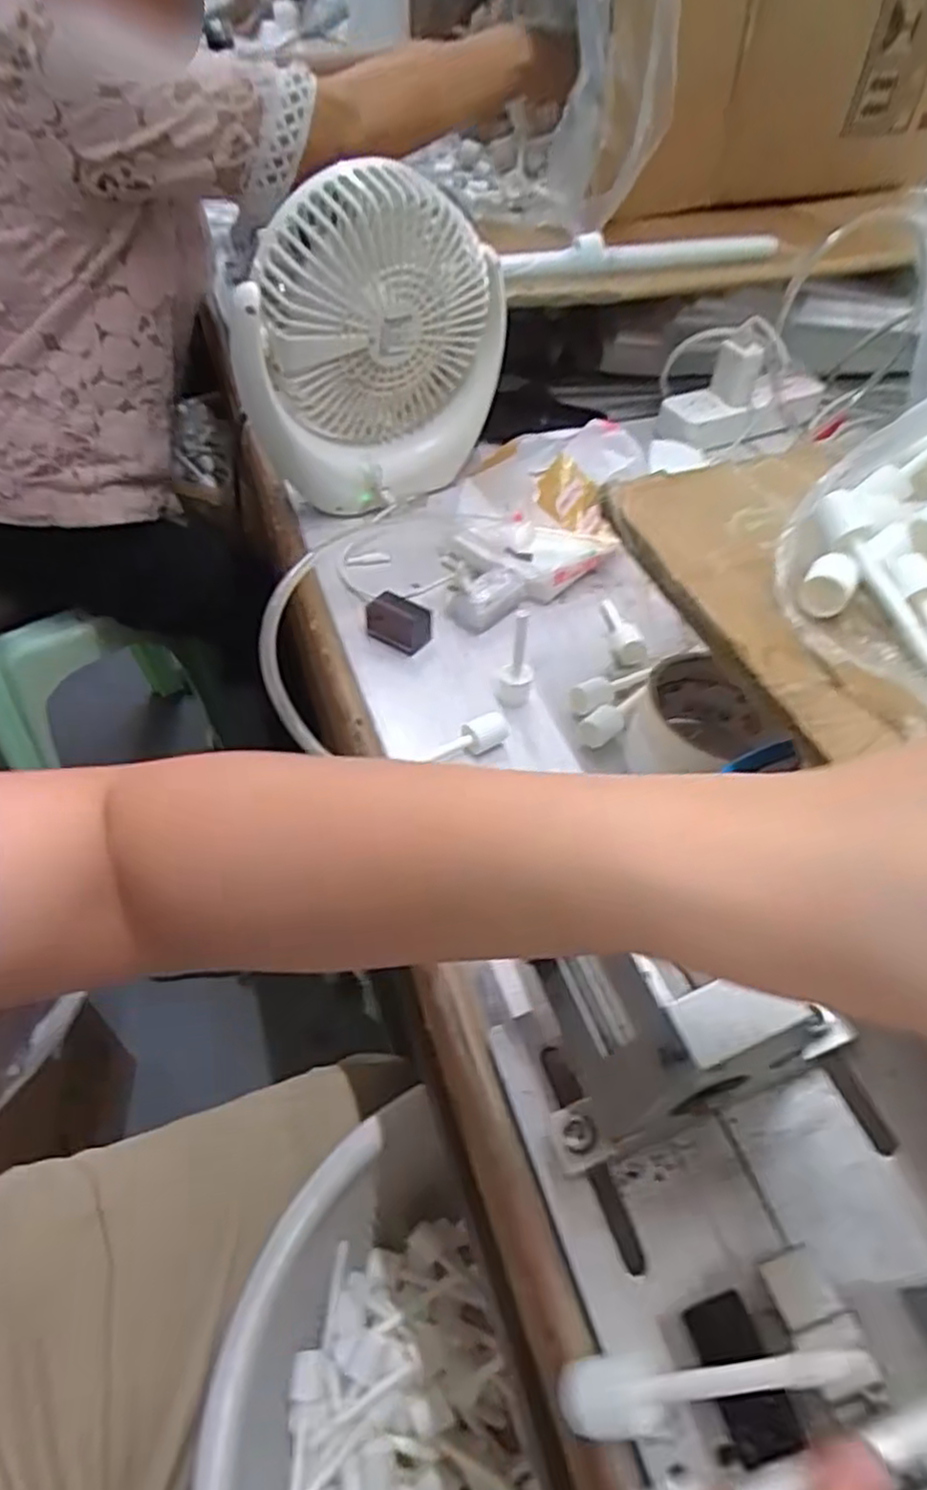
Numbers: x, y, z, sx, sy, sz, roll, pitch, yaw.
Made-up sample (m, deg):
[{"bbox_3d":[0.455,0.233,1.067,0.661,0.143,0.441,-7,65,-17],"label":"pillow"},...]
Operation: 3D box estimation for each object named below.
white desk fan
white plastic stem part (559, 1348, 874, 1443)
[{"bbox_3d":[-0.066,-0.283,0.542,0.175,0.201,0.075,-31,56,-25],"label":"white desk fan"},{"bbox_3d":[0.066,0.174,0.206,0.086,0.013,0.018,-31,44,25],"label":"white plastic stem part"}]

